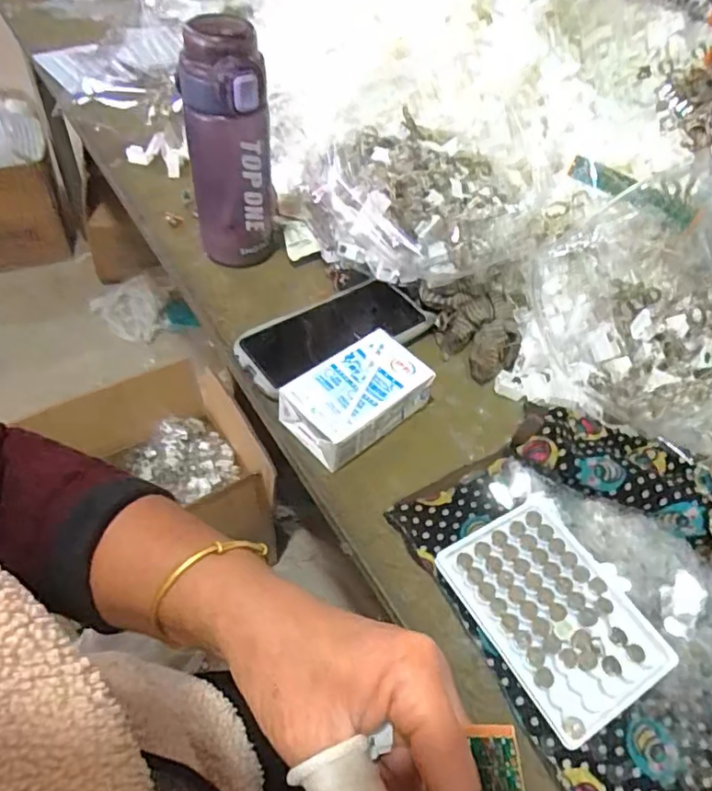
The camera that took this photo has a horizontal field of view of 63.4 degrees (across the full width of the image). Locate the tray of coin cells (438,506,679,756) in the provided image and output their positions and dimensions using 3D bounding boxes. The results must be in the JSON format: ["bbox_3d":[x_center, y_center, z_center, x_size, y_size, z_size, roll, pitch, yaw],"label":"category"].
[{"bbox_3d":[0.125,0.139,0.371,0.089,0.014,0.129,-23,57,-22],"label":"tray of coin cells"}]

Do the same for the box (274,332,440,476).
[{"bbox_3d":[0.001,0.003,0.456,0.106,0.041,0.065,-32,60,-27],"label":"box"}]

